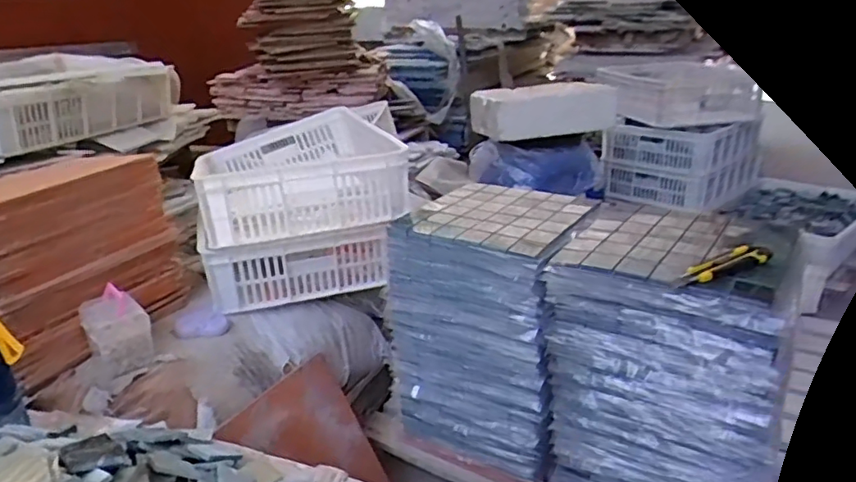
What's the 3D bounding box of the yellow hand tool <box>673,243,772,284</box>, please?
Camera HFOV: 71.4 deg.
[{"bbox_3d":[0.429,0.035,0.856,0.153,0.022,0.042,-13,24,-24],"label":"yellow hand tool"}]

